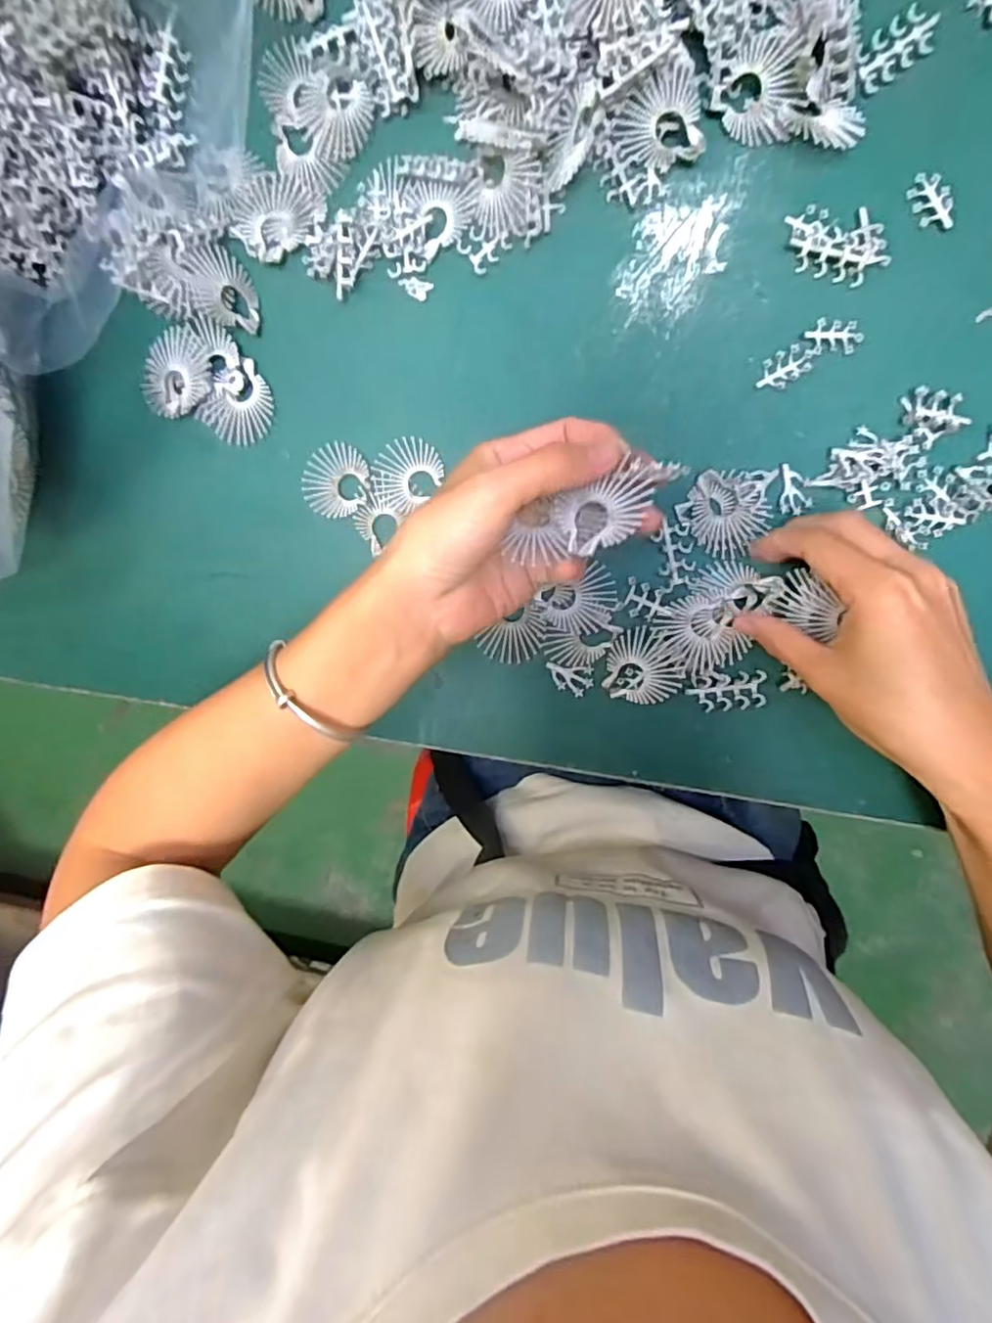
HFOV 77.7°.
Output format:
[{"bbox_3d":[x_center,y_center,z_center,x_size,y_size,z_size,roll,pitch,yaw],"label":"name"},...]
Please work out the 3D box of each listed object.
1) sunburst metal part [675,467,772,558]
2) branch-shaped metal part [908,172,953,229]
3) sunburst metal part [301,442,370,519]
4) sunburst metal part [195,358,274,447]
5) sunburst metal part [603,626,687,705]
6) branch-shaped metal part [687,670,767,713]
[{"bbox_3d":[0.121,-0.079,0.322,0.043,0.004,0.042,34,100,1],"label":"sunburst metal part"},{"bbox_3d":[0.211,-0.222,0.297,0.016,0.004,0.029,-24,94,9],"label":"branch-shaped metal part"},{"bbox_3d":[-0.090,-0.102,0.346,0.039,0.006,0.040,1,97,6],"label":"sunburst metal part"},{"bbox_3d":[-0.143,-0.143,0.345,0.035,0.007,0.042,43,100,0],"label":"sunburst metal part"},{"bbox_3d":[0.081,0.003,0.334,0.041,0.006,0.040,1,97,6],"label":"sunburst metal part"},{"bbox_3d":[0.124,0.017,0.331,0.040,0.004,0.021,-8,96,7],"label":"branch-shaped metal part"}]

